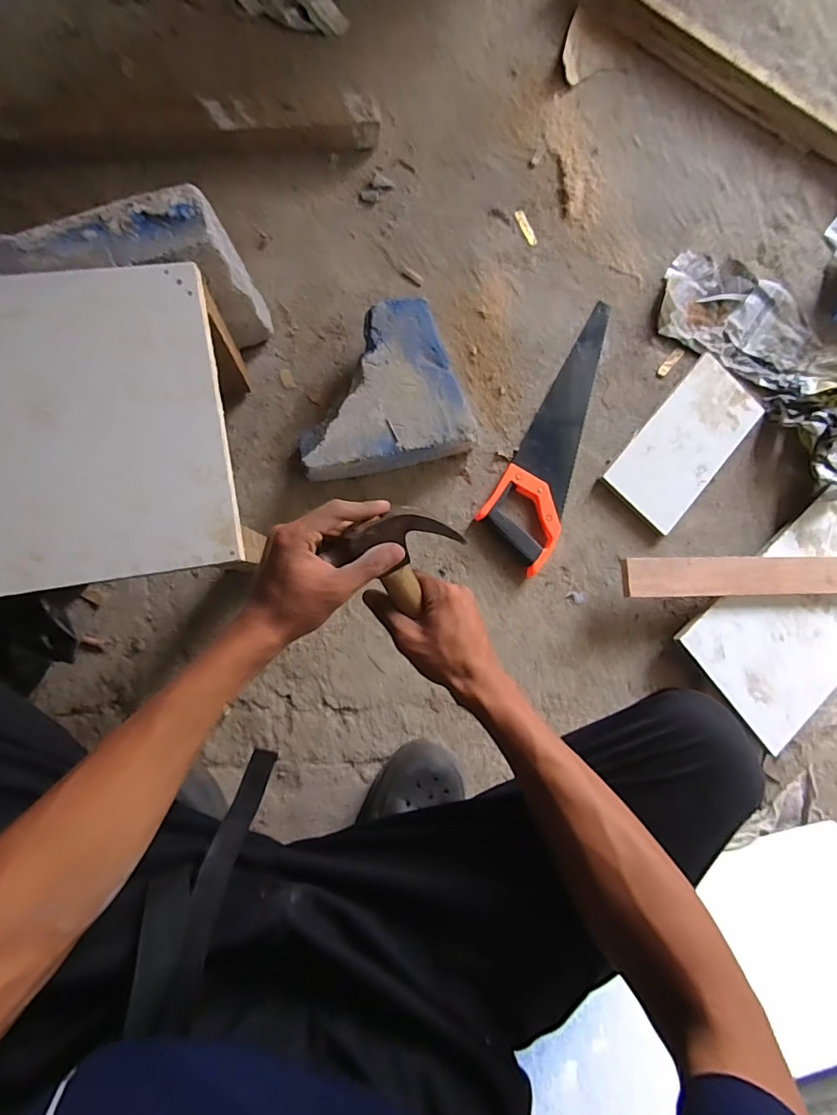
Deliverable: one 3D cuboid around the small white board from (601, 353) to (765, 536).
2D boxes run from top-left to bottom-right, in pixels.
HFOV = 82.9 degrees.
[{"bbox_3d":[0.414,-0.179,0.734,0.133,0.017,0.271,41,83,-3],"label":"small white board"}]

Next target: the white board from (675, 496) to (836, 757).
[{"bbox_3d":[0.609,0.076,0.730,0.416,0.015,0.228,-40,90,-10],"label":"white board"}]

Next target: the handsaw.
[{"bbox_3d":[0.222,-0.188,0.716,0.114,0.023,0.415,28,83,-4],"label":"handsaw"}]

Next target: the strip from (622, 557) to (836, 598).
[{"bbox_3d":[0.515,0.028,0.708,0.457,0.018,0.056,0,86,-7],"label":"strip"}]

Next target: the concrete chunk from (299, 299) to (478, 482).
[{"bbox_3d":[-0.058,-0.224,0.655,0.225,0.076,0.204,-13,88,-8],"label":"concrete chunk"}]

